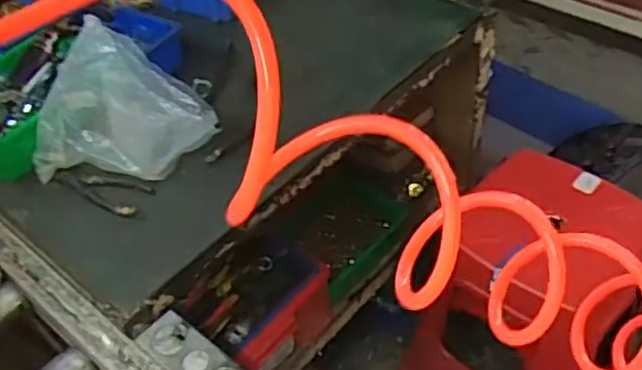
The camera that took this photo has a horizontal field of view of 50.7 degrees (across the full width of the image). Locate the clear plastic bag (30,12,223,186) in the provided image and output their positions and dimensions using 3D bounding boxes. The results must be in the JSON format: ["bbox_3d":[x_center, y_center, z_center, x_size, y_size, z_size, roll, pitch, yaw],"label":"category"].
[{"bbox_3d":[-0.289,-0.097,0.898,0.279,0.155,0.120,15,49,17],"label":"clear plastic bag"}]

